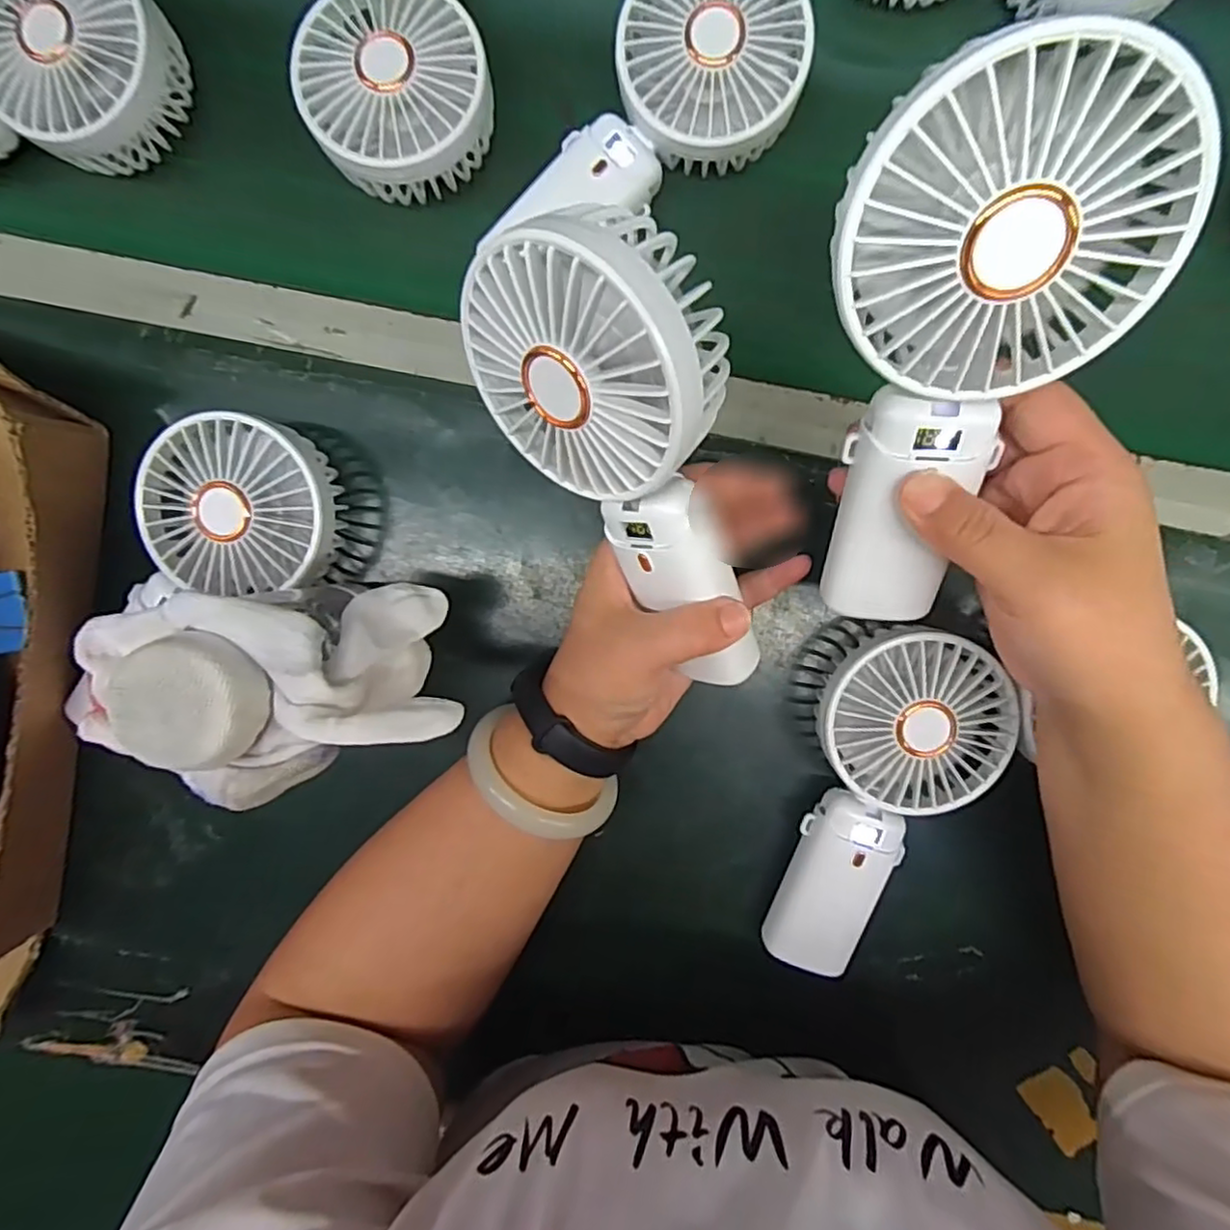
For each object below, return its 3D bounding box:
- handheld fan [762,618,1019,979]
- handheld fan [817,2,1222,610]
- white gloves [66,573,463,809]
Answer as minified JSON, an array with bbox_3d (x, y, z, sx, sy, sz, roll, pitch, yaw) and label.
[{"bbox_3d":[0.135,0.096,0.332,0.089,0.046,0.179,9,92,1],"label":"handheld fan"},{"bbox_3d":[0.107,-0.075,0.219,0.084,0.036,0.177,1,135,3],"label":"handheld fan"},{"bbox_3d":[-0.119,0.021,0.240,0.106,0.077,0.078,-22,91,2],"label":"white gloves"}]

